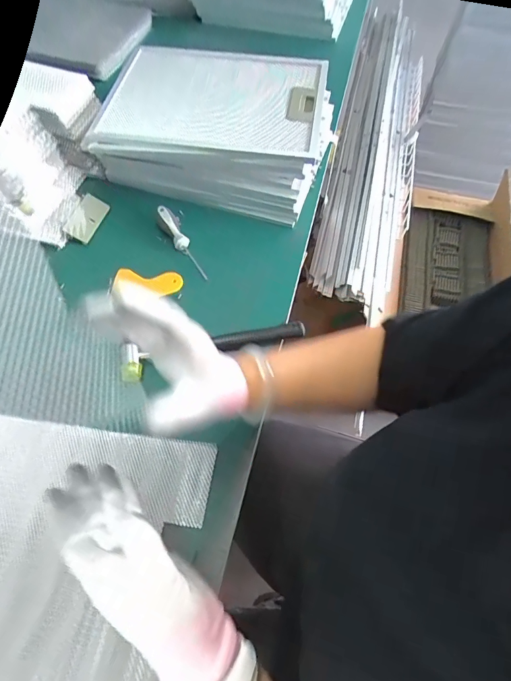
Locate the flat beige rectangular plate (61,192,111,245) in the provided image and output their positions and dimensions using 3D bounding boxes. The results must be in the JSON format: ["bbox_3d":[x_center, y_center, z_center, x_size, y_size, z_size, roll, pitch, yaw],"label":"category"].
[{"bbox_3d":[-0.272,-0.199,0.663,0.043,0.007,0.080,27,71,-14],"label":"flat beige rectangular plate"}]

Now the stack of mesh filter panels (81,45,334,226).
[{"bbox_3d":[-0.066,-0.358,0.686,0.343,0.104,0.275,14,61,9],"label":"stack of mesh filter panels"}]

